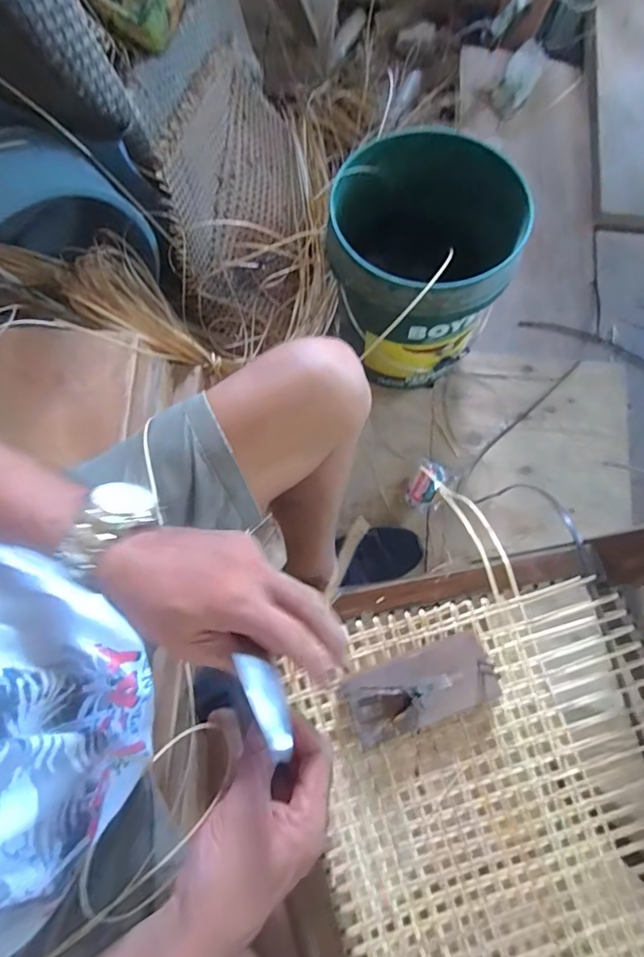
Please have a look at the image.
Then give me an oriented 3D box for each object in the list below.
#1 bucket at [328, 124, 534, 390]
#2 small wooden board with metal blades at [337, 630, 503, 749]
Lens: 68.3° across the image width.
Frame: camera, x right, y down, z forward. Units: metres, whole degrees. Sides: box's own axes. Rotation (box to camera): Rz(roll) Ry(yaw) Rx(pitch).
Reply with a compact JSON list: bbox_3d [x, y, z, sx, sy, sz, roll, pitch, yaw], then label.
[{"bbox_3d":[0.148,-0.341,0.816,0.275,0.303,0.287,0,79,-2],"label":"bucket"},{"bbox_3d":[0.085,0.183,0.413,0.129,0.038,0.058,-18,79,-6],"label":"small wooden board with metal blades"}]

